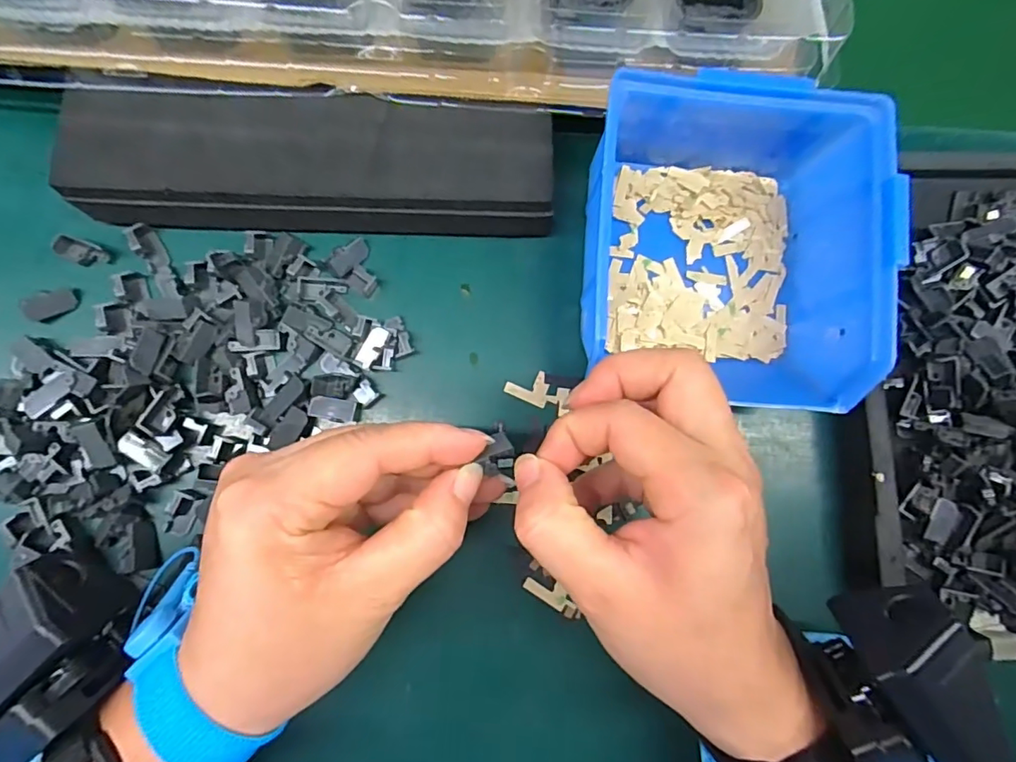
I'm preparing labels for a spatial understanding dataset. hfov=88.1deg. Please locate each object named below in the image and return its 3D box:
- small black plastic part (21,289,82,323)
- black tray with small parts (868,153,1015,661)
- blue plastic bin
[{"bbox_3d":[-0.216,-0.036,0.248,0.024,0.004,0.013,-18,83,-7],"label":"small black plastic part"},{"bbox_3d":[0.248,0.004,0.262,0.150,0.032,0.245,0,82,-4],"label":"black tray with small parts"},{"bbox_3d":[0.099,-0.064,0.242,0.118,0.067,0.139,7,81,-3],"label":"blue plastic bin"}]

